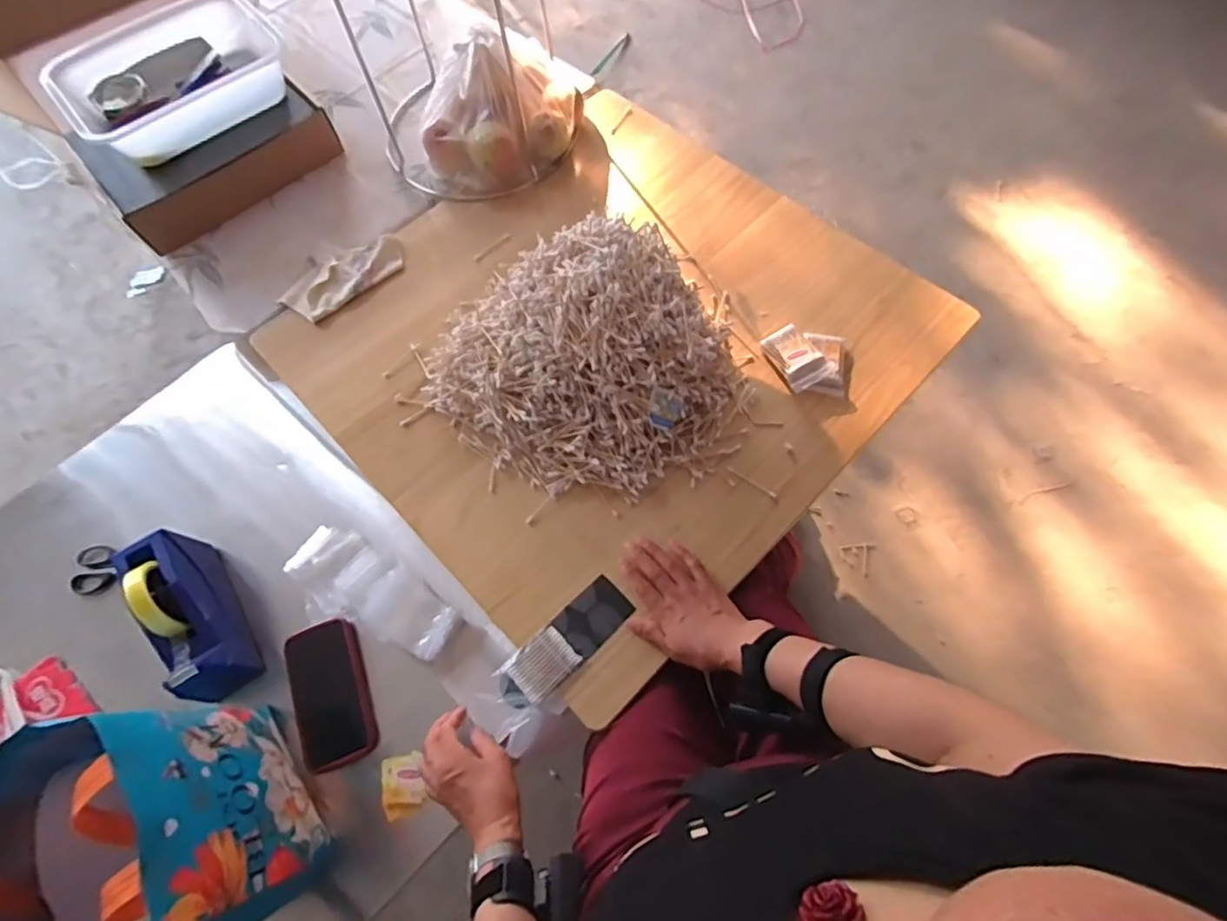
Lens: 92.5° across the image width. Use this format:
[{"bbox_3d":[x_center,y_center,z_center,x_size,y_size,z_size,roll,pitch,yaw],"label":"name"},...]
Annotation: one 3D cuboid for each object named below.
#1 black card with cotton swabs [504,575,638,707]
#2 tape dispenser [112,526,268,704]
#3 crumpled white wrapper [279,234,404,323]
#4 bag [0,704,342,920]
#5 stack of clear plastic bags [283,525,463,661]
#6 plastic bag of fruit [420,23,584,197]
[{"bbox_3d":[-0.057,0.214,0.691,0.173,0.008,0.060,-41,71,-14],"label":"black card with cotton swabs"},{"bbox_3d":[-0.529,0.189,0.729,0.073,0.115,0.215,-35,70,-12],"label":"tape dispenser"},{"bbox_3d":[-0.422,-0.294,0.931,0.193,0.018,0.086,-42,71,-15],"label":"crumpled white wrapper"},{"bbox_3d":[-0.440,0.378,0.577,0.184,0.243,0.236,-27,68,-9],"label":"bag"},{"bbox_3d":[-0.326,0.178,0.779,0.257,0.036,0.113,29,71,14],"label":"stack of clear plastic bags"},{"bbox_3d":[-0.188,-0.595,0.993,0.283,0.175,0.166,-26,68,-9],"label":"plastic bag of fruit"}]

